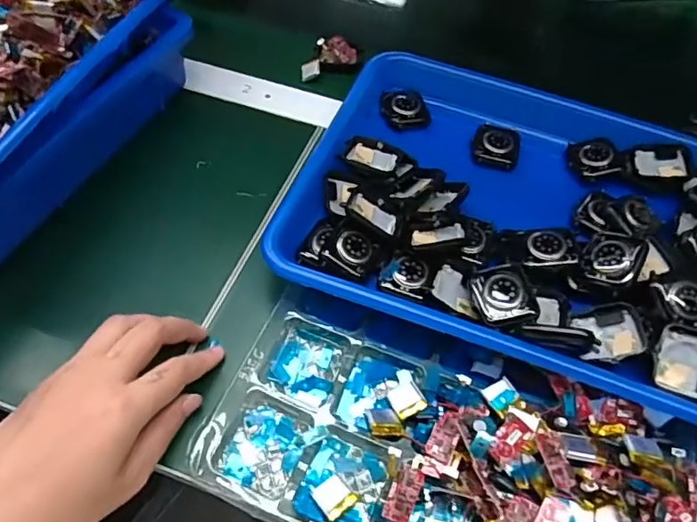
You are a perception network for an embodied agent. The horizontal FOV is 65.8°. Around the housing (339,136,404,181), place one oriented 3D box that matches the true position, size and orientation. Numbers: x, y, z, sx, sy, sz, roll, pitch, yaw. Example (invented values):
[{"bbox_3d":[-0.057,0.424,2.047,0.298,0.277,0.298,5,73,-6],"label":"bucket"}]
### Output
[{"bbox_3d":[0.019,-0.079,0.409,0.044,0.011,0.037,15,54,7],"label":"housing"}]

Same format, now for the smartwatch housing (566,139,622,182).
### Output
[{"bbox_3d":[0.194,-0.080,0.429,0.036,0.012,0.042,-20,56,15],"label":"smartwatch housing"}]

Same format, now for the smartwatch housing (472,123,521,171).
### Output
[{"bbox_3d":[0.121,-0.094,0.438,0.039,0.014,0.041,2,54,-3],"label":"smartwatch housing"}]

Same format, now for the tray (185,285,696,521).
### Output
[{"bbox_3d":[0.057,0.108,0.303,0.263,0.027,0.136,20,55,10],"label":"tray"}]

